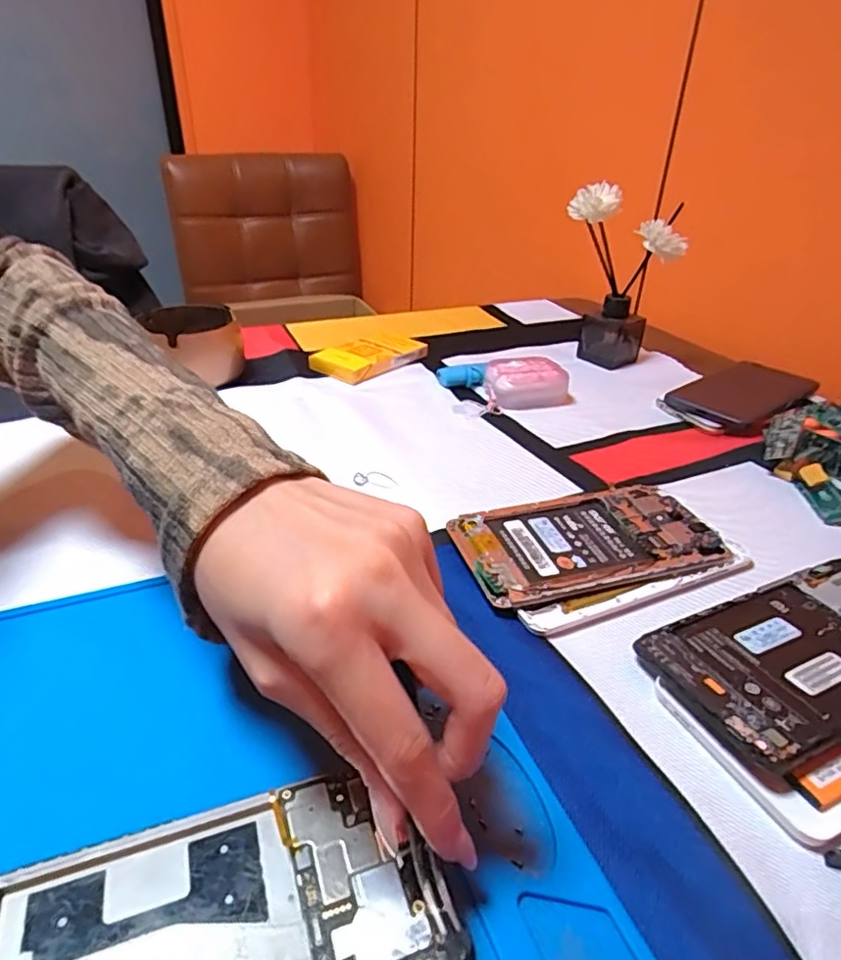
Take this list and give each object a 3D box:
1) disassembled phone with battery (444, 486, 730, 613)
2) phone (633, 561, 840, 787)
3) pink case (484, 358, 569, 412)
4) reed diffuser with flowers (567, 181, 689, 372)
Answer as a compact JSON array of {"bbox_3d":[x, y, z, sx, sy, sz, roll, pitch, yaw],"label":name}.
[{"bbox_3d":[0.089,0.035,0.335,0.139,0.015,0.071,-10,33,-17],"label":"disassembled phone with battery"},{"bbox_3d":[0.175,0.075,0.271,0.146,0.014,0.072,-14,34,-22],"label":"phone"},{"bbox_3d":[0.087,-0.080,0.511,0.063,0.030,0.039,-7,32,-13],"label":"pink case"},{"bbox_3d":[0.183,-0.189,0.571,0.097,0.155,0.070,7,32,10],"label":"reed diffuser with flowers"}]

